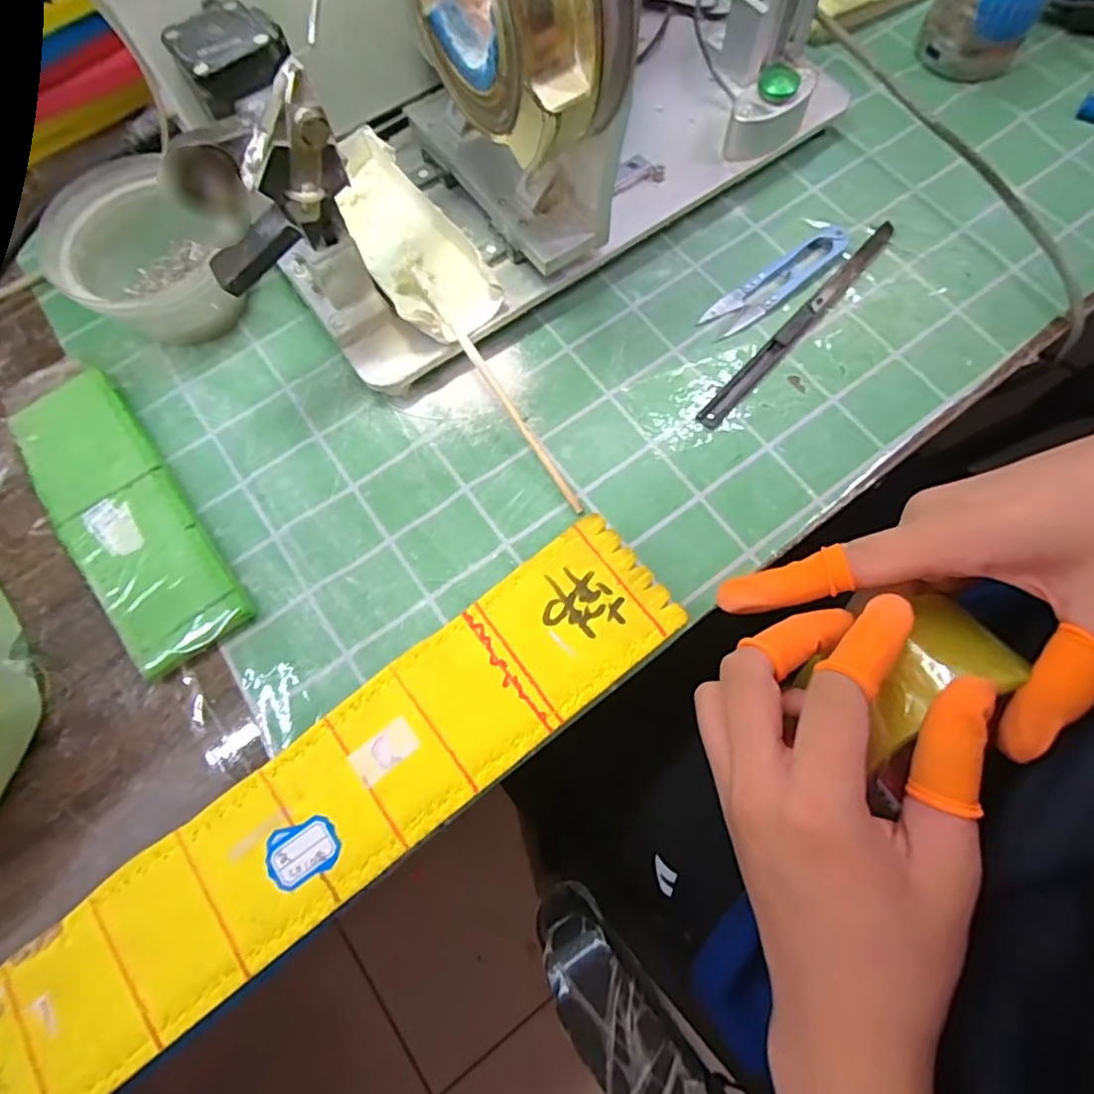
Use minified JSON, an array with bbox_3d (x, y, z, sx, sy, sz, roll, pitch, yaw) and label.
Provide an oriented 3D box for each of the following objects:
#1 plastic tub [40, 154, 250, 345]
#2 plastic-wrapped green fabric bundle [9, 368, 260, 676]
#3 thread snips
[{"bbox_3d":[-0.216,-0.162,0.345,0.099,0.050,0.098,-34,74,-9],"label":"plastic tub"},{"bbox_3d":[-0.220,-0.018,0.317,0.059,0.015,0.178,-37,75,-10],"label":"plastic-wrapped green fabric bundle"},{"bbox_3d":[0.135,-0.157,0.356,0.103,0.009,0.023,-36,75,-9],"label":"thread snips"}]

